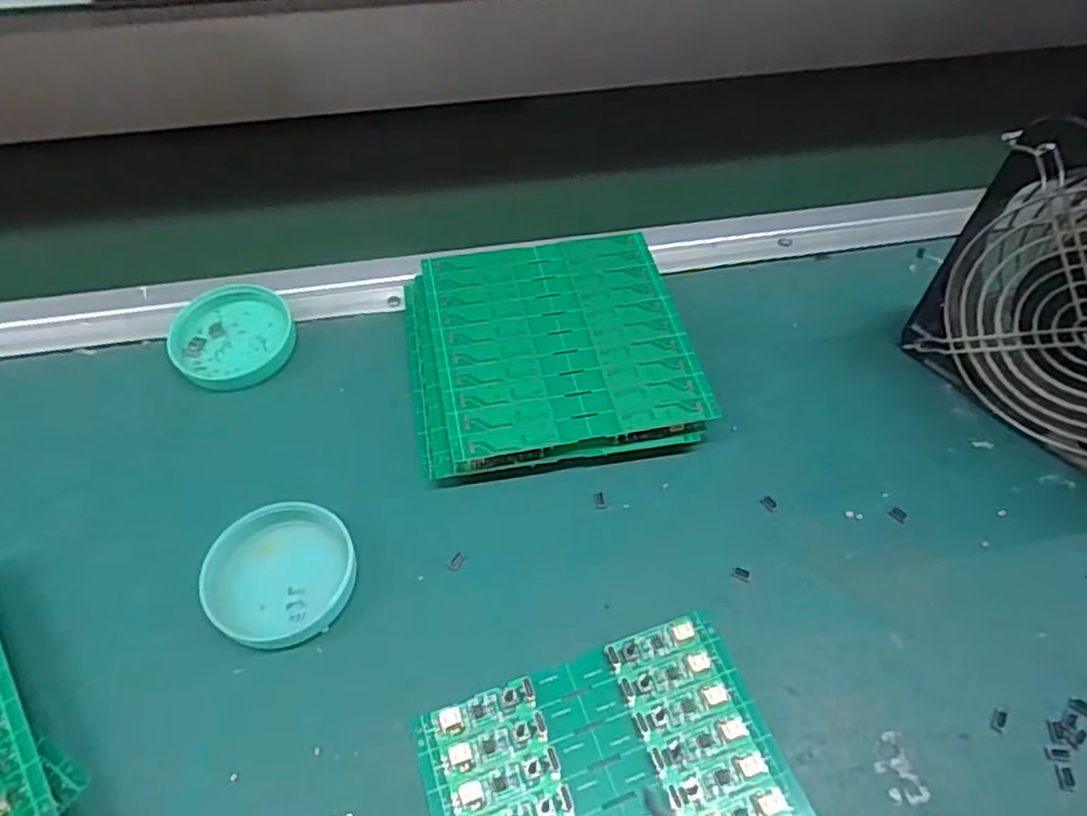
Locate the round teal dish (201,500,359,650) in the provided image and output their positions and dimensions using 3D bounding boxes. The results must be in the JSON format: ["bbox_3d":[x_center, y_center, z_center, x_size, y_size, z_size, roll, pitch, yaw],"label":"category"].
[{"bbox_3d":[-0.118,0.073,0.313,0.062,0.010,0.064,1,53,-1],"label":"round teal dish"}]

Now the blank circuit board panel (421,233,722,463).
[{"bbox_3d":[0.009,-0.041,0.379,0.134,0.004,0.137,-9,56,-8],"label":"blank circuit board panel"}]

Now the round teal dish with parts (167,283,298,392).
[{"bbox_3d":[-0.177,-0.042,0.393,0.065,0.014,0.064,1,53,-1],"label":"round teal dish with parts"}]

